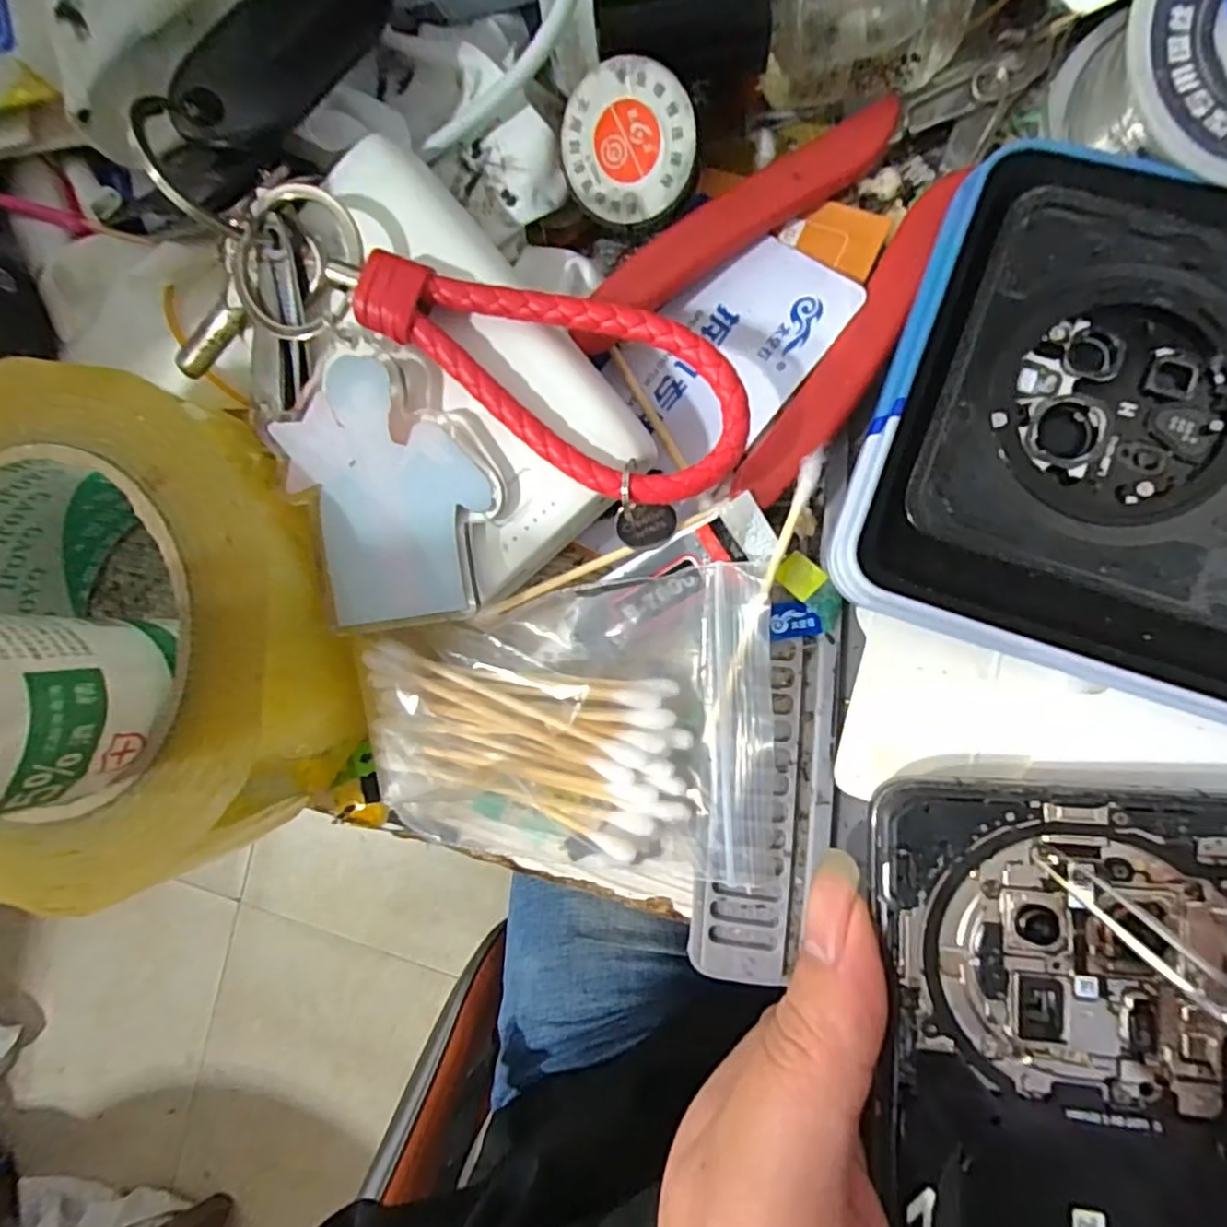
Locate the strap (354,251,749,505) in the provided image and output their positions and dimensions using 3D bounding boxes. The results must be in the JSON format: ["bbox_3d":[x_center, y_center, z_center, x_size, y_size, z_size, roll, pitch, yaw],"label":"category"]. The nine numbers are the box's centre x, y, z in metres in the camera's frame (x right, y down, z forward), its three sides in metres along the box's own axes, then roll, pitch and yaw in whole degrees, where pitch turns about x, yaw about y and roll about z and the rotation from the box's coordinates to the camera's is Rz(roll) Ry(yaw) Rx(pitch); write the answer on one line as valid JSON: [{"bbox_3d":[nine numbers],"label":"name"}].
[{"bbox_3d":[-0.013,-0.051,0.133,0.085,0.013,0.037,22,92,9],"label":"strap"}]

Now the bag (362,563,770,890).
[{"bbox_3d":[-0.011,0.029,0.158,0.093,0.020,0.076,0,89,9],"label":"bag"}]

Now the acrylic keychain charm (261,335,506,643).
[{"bbox_3d":[-0.050,-0.028,0.143,0.045,0.004,0.062,-16,99,6],"label":"acrylic keychain charm"}]

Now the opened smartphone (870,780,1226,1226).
[{"bbox_3d":[0.091,0.112,0.120,0.072,0.005,0.156,-2,88,9],"label":"opened smartphone"}]

